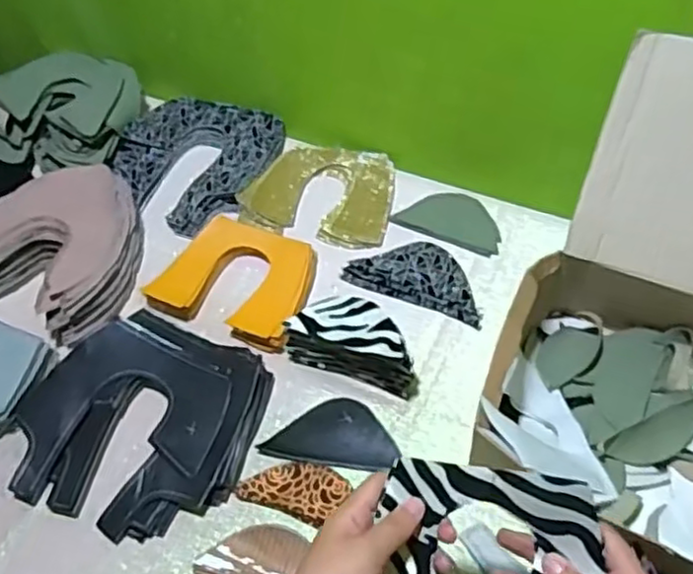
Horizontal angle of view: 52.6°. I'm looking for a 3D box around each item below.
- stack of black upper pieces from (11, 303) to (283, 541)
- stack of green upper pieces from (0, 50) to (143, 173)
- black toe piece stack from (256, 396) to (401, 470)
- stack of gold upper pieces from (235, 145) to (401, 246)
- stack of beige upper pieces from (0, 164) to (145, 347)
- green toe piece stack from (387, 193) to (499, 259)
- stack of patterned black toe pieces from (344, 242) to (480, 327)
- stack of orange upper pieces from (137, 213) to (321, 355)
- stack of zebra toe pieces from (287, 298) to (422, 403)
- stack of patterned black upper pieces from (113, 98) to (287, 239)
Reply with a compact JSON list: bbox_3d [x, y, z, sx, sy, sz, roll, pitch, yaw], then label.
[{"bbox_3d":[-0.187,0.117,0.631,0.204,0.035,0.187,17,56,17],"label":"stack of black upper pieces"},{"bbox_3d":[-0.346,-0.228,0.874,0.172,0.064,0.183,19,56,18],"label":"stack of green upper pieces"},{"bbox_3d":[-0.013,0.131,0.638,0.117,0.016,0.058,5,53,9],"label":"black toe piece stack"},{"bbox_3d":[-0.026,-0.111,0.801,0.160,0.021,0.132,11,54,13],"label":"stack of gold upper pieces"},{"bbox_3d":[-0.302,-0.044,0.751,0.182,0.057,0.177,25,58,22],"label":"stack of beige upper pieces"},{"bbox_3d":[0.118,-0.075,0.770,0.113,0.009,0.064,21,57,20],"label":"green toe piece stack"},{"bbox_3d":[0.077,-0.015,0.725,0.145,0.010,0.076,18,56,18],"label":"stack of patterned black toe pieces"},{"bbox_3d":[-0.106,-0.007,0.722,0.171,0.023,0.125,18,57,17],"label":"stack of orange upper pieces"},{"bbox_3d":[0.007,0.049,0.650,0.126,0.063,0.056,14,55,15],"label":"stack of zebra toe pieces"},{"bbox_3d":[-0.183,-0.152,0.843,0.185,0.032,0.182,16,56,16],"label":"stack of patterned black upper pieces"}]

